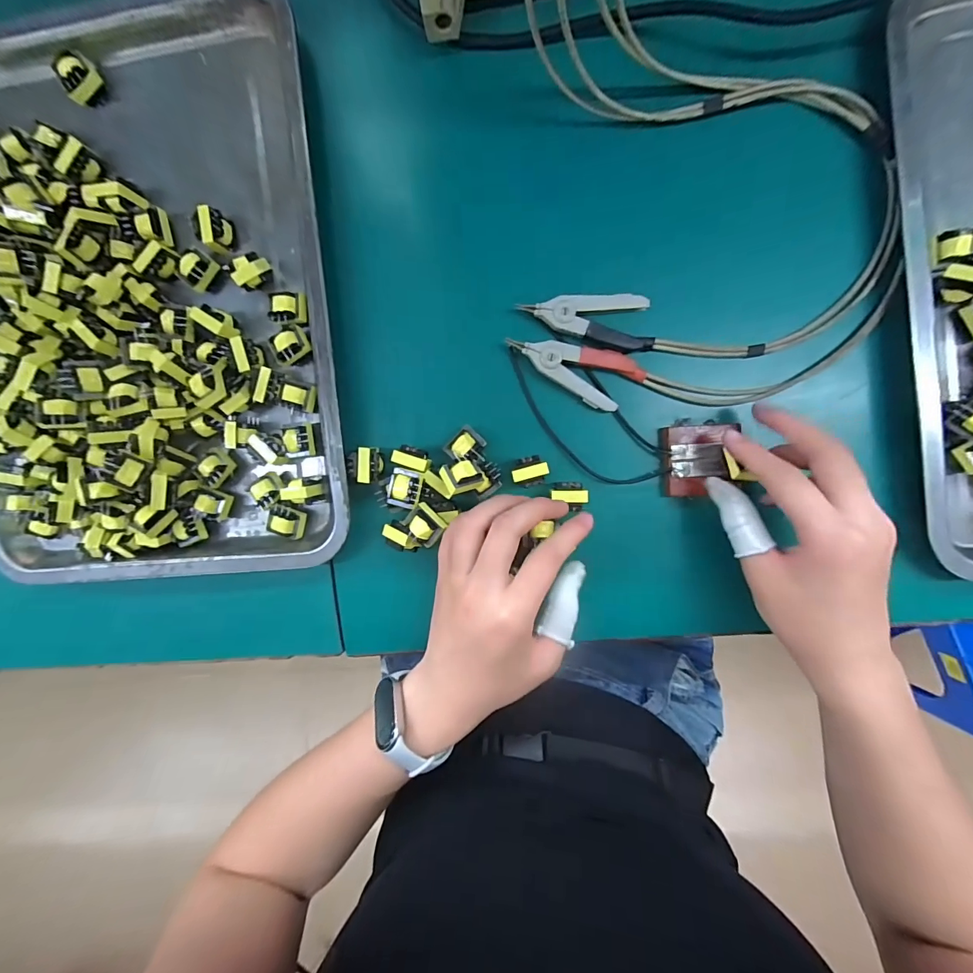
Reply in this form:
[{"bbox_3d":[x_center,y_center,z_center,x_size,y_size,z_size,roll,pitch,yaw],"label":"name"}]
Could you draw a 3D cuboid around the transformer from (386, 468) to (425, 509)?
[{"bbox_3d":[-0.055,0.001,0.289,0.022,0.021,0.025,10,95,3],"label":"transformer"}]

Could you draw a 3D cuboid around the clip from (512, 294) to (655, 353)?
[{"bbox_3d":[0.069,-0.111,0.292,0.087,0.012,0.035,2,95,4],"label":"clip"}]

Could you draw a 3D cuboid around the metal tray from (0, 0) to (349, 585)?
[{"bbox_3d":[-0.252,-0.130,0.295,0.282,0.034,0.396,-4,94,4],"label":"metal tray"}]

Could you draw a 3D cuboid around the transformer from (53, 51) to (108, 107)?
[{"bbox_3d":[-0.286,-0.285,0.303,0.024,0.024,0.021,-45,90,6],"label":"transformer"}]

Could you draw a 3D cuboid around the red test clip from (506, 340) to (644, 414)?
[{"bbox_3d":[0.061,-0.077,0.298,0.093,0.017,0.038,10,95,3],"label":"red test clip"}]

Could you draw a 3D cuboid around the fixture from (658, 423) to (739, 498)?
[{"bbox_3d":[0.145,-0.017,0.297,0.045,0.018,0.048,-2,91,4],"label":"fixture"}]

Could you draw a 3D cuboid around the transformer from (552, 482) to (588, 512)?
[{"bbox_3d":[0.057,0.007,0.295,0.024,0.015,0.019,0,91,4],"label":"transformer"}]

